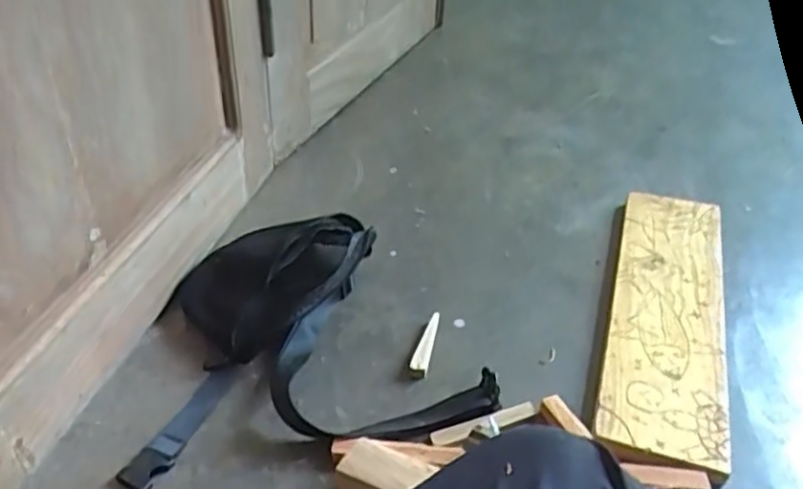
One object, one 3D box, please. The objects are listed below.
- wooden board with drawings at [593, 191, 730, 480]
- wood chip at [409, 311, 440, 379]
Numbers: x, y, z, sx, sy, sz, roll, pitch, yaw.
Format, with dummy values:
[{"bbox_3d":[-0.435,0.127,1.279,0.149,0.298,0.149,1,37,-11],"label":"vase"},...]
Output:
[{"bbox_3d":[0.288,0.070,0.761,0.117,0.031,0.440,16,38,12],"label":"wooden board with drawings"},{"bbox_3d":[0.024,0.097,0.692,0.017,0.012,0.088,8,37,8],"label":"wood chip"}]

